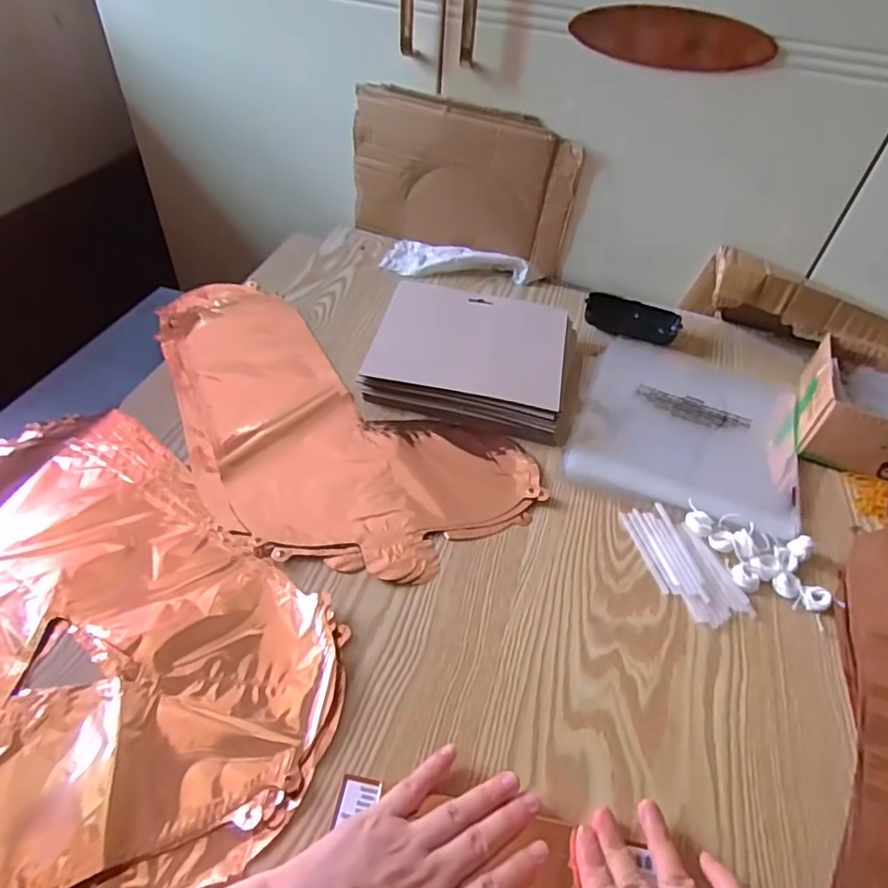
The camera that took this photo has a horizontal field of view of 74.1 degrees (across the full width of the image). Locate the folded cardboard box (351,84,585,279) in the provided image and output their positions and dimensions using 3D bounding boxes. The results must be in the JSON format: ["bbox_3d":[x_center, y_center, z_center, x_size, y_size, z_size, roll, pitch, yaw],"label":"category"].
[{"bbox_3d":[0.019,-0.317,0.724,0.272,0.179,0.026,21,47,13],"label":"folded cardboard box"}]

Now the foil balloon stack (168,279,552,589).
[{"bbox_3d":[-0.147,-0.031,0.563,0.455,0.009,0.221,35,52,24],"label":"foil balloon stack"}]

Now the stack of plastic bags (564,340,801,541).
[{"bbox_3d":[0.247,-0.029,0.597,0.204,0.015,0.245,17,47,10],"label":"stack of plastic bags"}]

